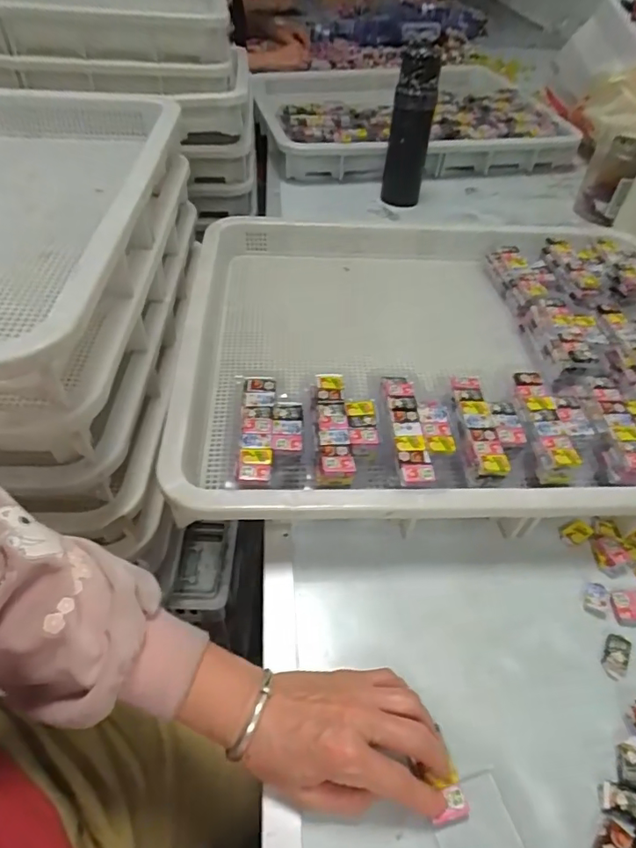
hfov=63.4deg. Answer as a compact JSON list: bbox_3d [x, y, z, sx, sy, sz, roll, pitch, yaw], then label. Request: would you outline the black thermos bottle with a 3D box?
[{"bbox_3d":[0.157,-0.500,0.882,0.073,0.229,0.056,8,48,3],"label":"black thermos bottle"}]

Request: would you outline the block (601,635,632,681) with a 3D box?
[{"bbox_3d":[0.234,0.182,0.403,0.018,0.008,0.034,22,49,19],"label":"block"}]

